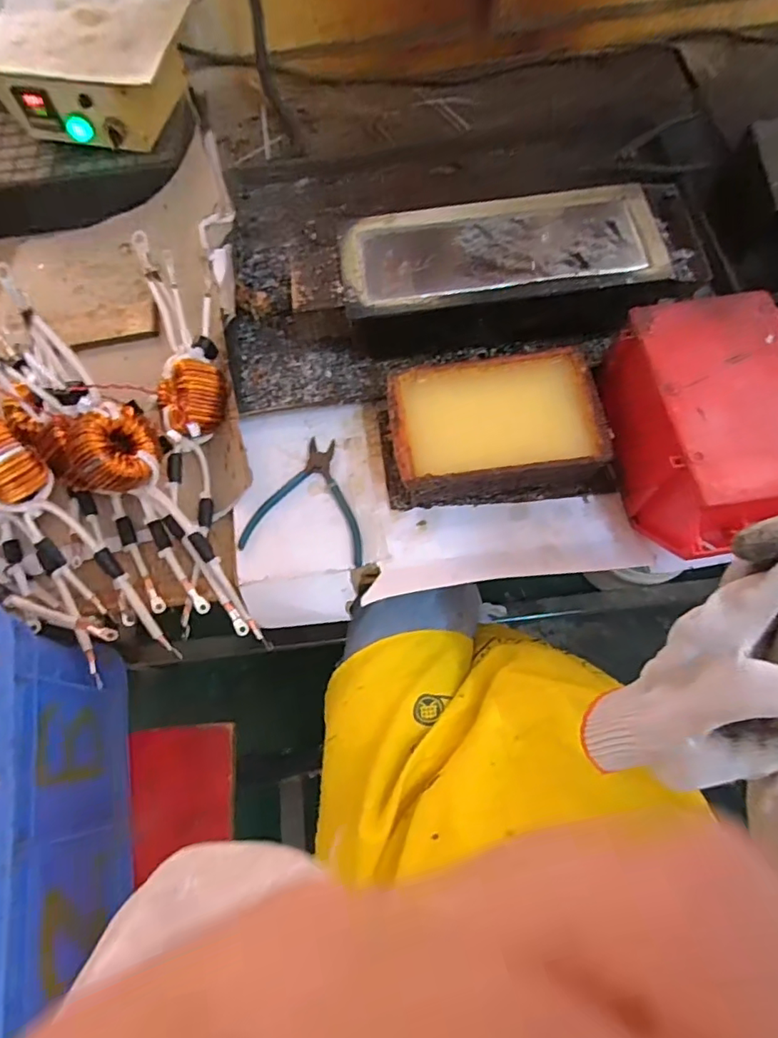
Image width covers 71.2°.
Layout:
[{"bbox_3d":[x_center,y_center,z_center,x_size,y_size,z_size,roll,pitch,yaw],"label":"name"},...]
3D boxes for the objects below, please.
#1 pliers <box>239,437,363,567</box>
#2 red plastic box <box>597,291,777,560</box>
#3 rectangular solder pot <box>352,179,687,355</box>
[{"bbox_3d":[-0.078,-0.025,0.572,0.127,0.016,0.134,10,69,7],"label":"pliers"},{"bbox_3d":[0.301,-0.080,0.510,0.151,0.105,0.231,-9,68,0],"label":"red plastic box"},{"bbox_3d":[0.127,-0.277,0.624,0.351,0.094,0.149,-8,68,0],"label":"rectangular solder pot"}]

